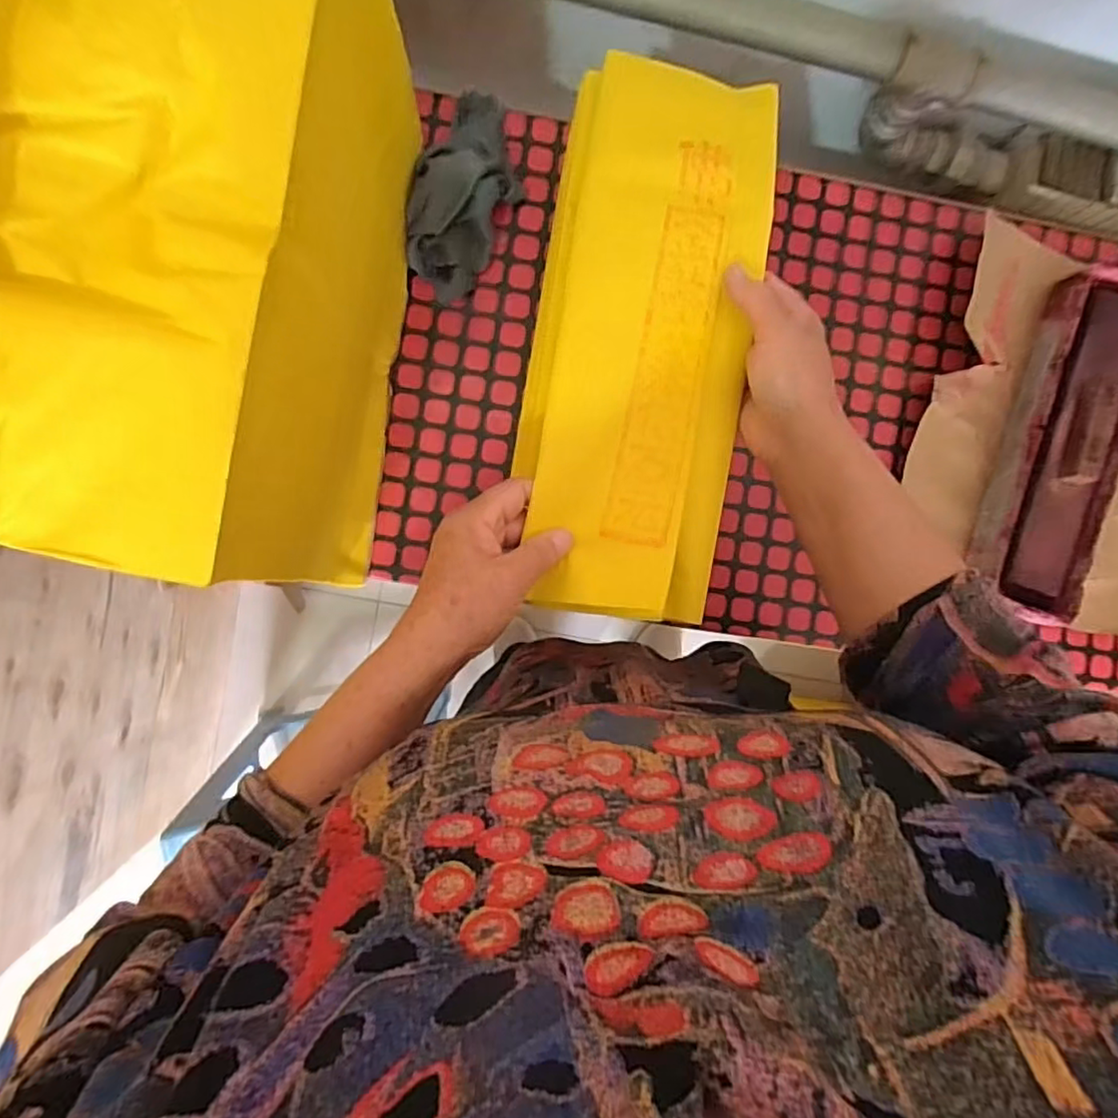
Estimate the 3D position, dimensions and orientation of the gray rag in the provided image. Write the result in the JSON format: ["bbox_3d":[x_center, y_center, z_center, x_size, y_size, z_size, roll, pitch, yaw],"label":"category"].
[{"bbox_3d":[-0.073,-0.301,0.503,0.073,0.062,0.168,21,83,-4],"label":"gray rag"}]

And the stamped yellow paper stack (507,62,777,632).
[{"bbox_3d":[0.056,-0.142,0.393,0.135,0.022,0.349,7,87,-6],"label":"stamped yellow paper stack"}]

